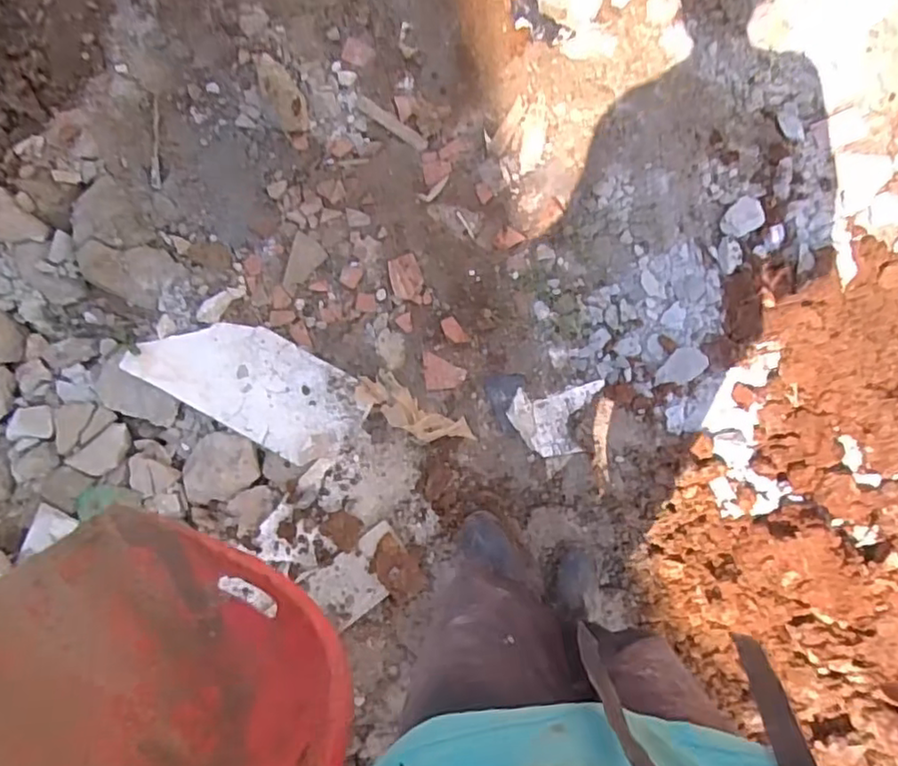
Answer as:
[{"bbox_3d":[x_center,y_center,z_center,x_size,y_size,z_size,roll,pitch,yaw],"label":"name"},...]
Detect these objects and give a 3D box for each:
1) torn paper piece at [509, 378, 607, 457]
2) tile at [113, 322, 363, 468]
[{"bbox_3d":[0.204,0.071,1.223,0.173,0.010,0.130,-5,89,1],"label":"torn paper piece"},{"bbox_3d":[-0.365,-0.002,1.216,0.407,0.019,0.189,29,85,-5],"label":"tile"}]

